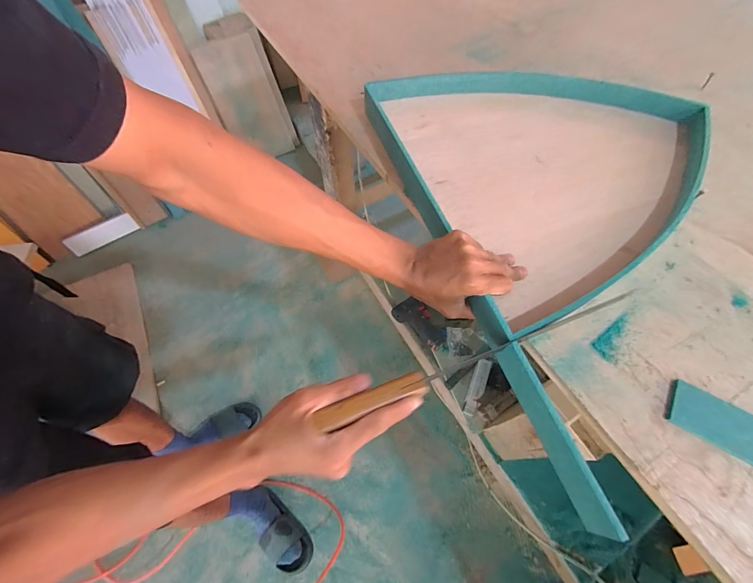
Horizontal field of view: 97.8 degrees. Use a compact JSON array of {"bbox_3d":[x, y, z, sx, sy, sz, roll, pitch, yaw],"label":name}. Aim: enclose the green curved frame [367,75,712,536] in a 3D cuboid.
[{"bbox_3d":[0.295,-0.125,0.459,0.483,0.057,0.654,-15,62,-8],"label":"green curved frame"}]

